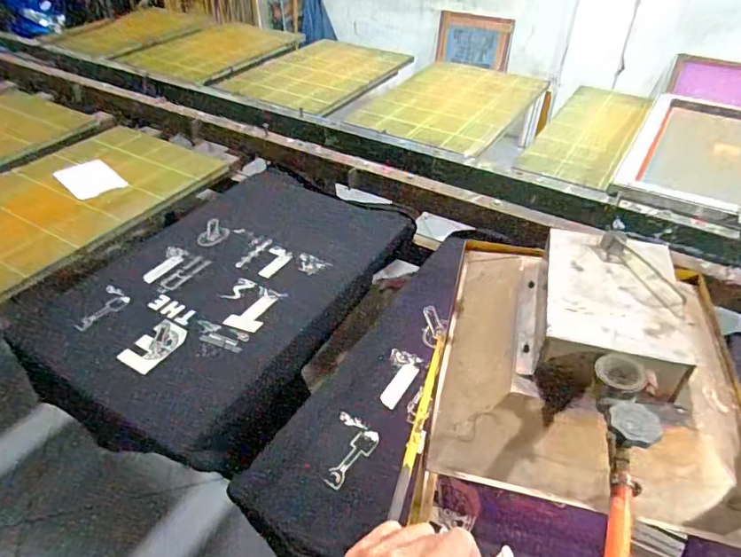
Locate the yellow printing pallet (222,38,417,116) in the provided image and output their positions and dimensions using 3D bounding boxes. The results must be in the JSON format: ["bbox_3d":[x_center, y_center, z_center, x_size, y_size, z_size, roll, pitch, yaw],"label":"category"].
[{"bbox_3d":[-0.186,-0.696,1.729,0.465,0.033,0.602,21,45,23],"label":"yellow printing pallet"}]

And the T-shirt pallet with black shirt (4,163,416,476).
[{"bbox_3d":[-0.232,-0.003,0.938,0.489,0.071,0.700,19,45,22],"label":"T-shirt pallet with black shirt"}]

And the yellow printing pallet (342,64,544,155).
[{"bbox_3d":[0.230,-0.505,1.487,0.406,0.034,0.662,22,47,25],"label":"yellow printing pallet"}]

